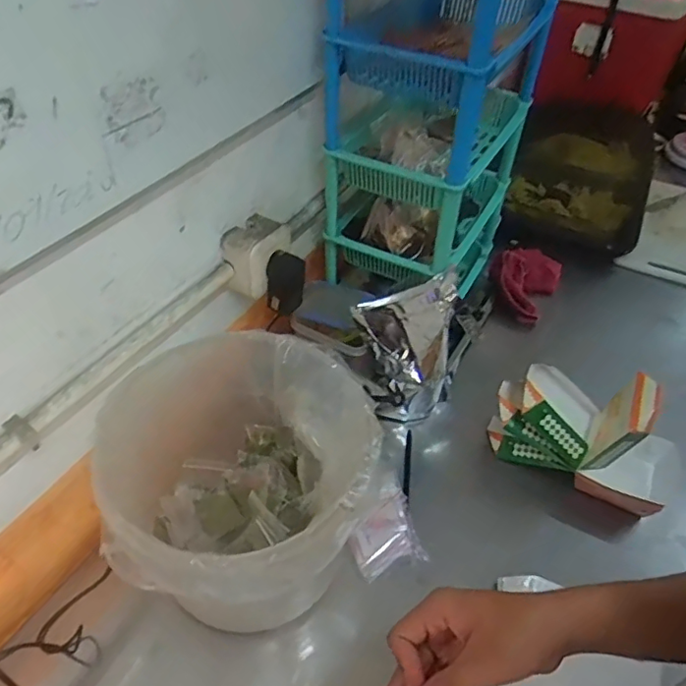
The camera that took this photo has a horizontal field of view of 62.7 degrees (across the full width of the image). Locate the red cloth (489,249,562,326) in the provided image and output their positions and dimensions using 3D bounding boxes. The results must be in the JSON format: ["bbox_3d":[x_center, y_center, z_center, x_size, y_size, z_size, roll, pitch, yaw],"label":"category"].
[{"bbox_3d":[0.333,-0.117,1.045,0.132,0.127,0.029,29,10,-17],"label":"red cloth"}]

